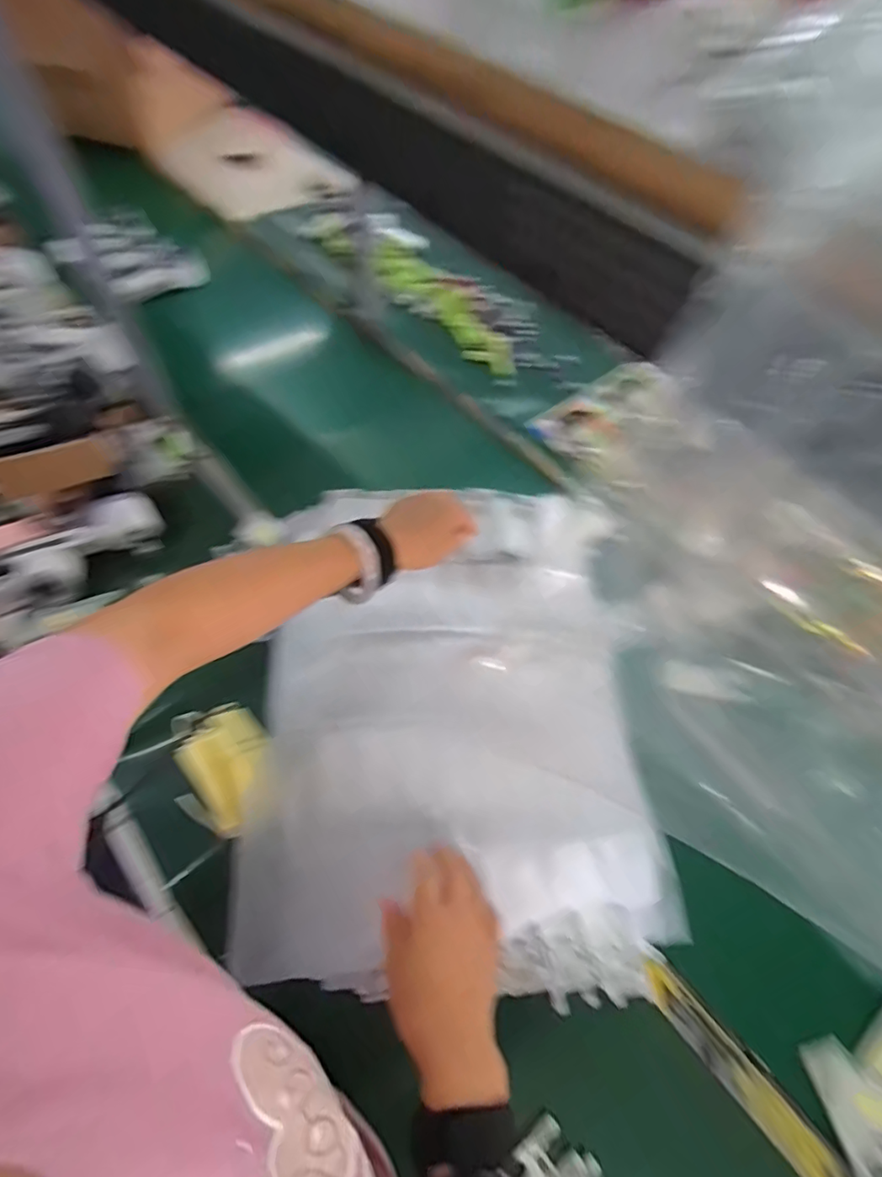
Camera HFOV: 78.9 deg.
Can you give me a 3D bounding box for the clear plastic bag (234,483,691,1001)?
[{"bbox_3d":[0.006,0.117,0.579,0.386,0.065,0.515,-1,58,-6],"label":"clear plastic bag"}]

